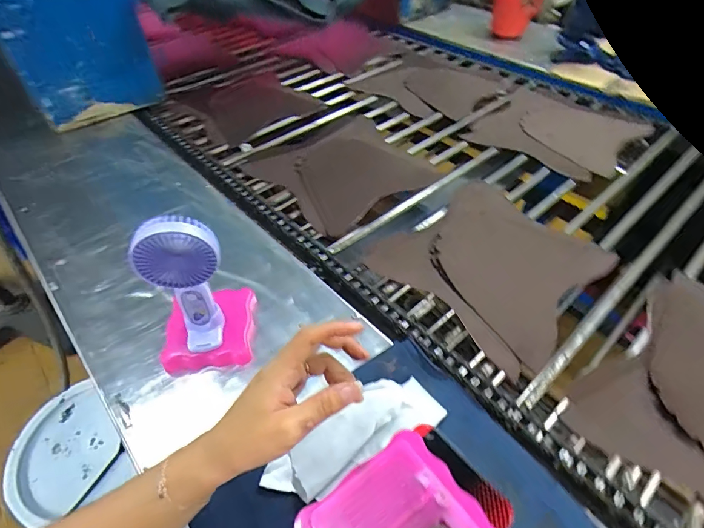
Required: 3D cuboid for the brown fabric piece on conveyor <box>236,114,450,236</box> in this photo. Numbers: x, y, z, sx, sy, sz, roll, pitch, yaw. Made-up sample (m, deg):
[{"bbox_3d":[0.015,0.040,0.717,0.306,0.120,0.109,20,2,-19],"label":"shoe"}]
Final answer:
[{"bbox_3d":[-0.025,-0.191,0.794,0.285,0.053,0.300,-32,55,-25],"label":"brown fabric piece on conveyor"}]

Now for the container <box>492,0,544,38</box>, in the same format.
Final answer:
[{"bbox_3d":[0.457,-0.722,1.104,0.125,0.141,0.116,14,50,13],"label":"container"}]

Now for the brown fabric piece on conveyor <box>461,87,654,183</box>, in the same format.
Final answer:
[{"bbox_3d":[0.440,-0.291,0.869,0.292,0.009,0.302,33,57,27],"label":"brown fabric piece on conveyor"}]

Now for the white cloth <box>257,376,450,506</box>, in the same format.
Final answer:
[{"bbox_3d":[0.001,0.172,0.410,0.186,0.027,0.069,-23,51,-19],"label":"white cloth"}]

